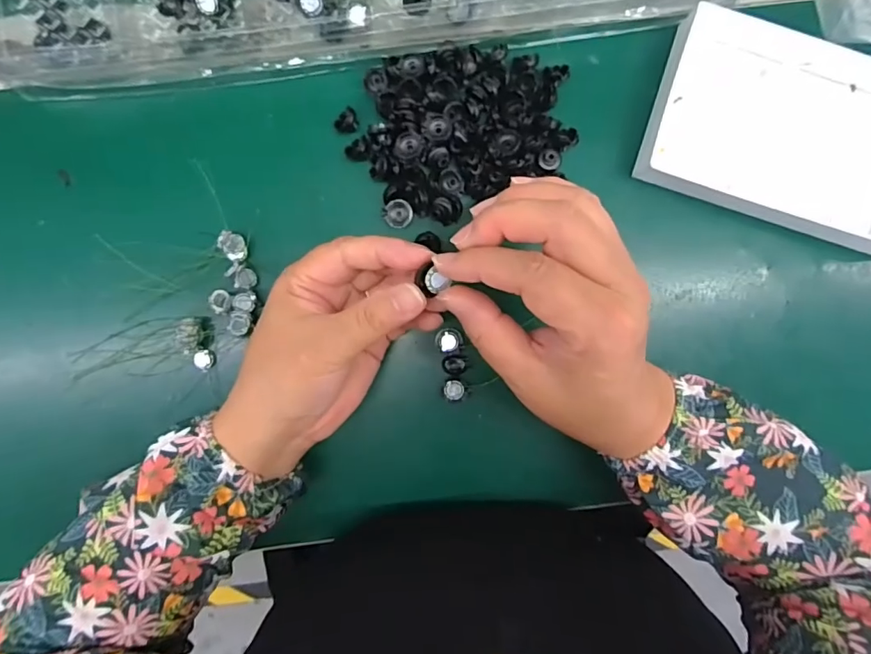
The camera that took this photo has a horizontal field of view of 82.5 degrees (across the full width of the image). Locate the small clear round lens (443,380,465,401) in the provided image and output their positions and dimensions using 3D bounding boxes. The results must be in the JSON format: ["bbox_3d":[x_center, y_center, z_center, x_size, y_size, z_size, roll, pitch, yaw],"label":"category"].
[{"bbox_3d":[0.011,0.039,0.310,0.013,0.008,0.013,0,92,0],"label":"small clear round lens"}]

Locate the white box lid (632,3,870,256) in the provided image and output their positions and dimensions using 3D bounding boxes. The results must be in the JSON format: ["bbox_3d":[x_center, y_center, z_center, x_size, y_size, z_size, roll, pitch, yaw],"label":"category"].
[{"bbox_3d":[0.222,-0.119,0.304,0.173,0.030,0.110,16,92,-1],"label":"white box lid"}]

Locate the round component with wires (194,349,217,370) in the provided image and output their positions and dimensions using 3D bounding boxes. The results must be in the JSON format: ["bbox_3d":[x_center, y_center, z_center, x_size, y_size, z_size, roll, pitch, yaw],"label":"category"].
[{"bbox_3d":[-0.143,0.020,0.308,0.014,0.004,0.012,-18,94,0],"label":"round component with wires"}]

